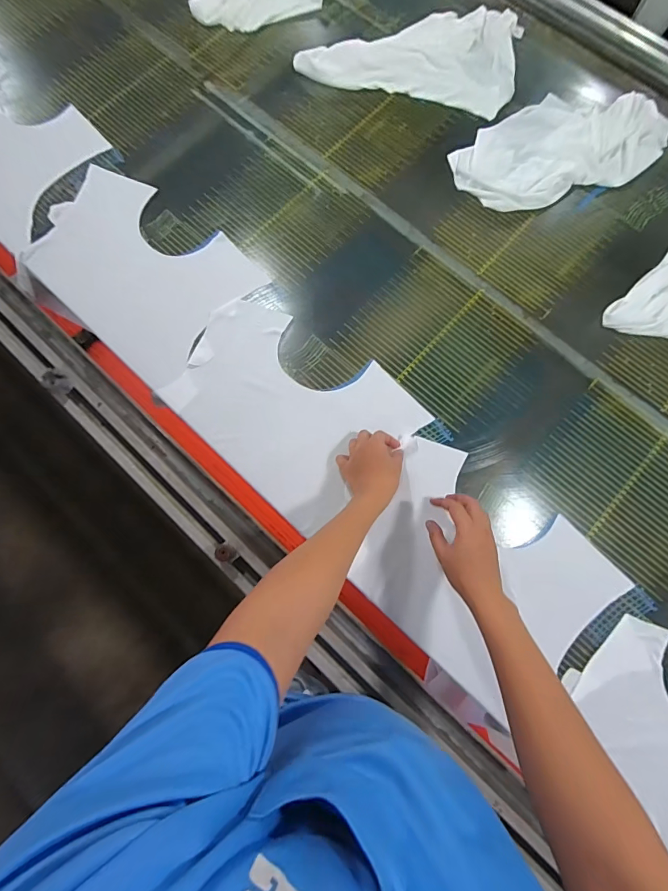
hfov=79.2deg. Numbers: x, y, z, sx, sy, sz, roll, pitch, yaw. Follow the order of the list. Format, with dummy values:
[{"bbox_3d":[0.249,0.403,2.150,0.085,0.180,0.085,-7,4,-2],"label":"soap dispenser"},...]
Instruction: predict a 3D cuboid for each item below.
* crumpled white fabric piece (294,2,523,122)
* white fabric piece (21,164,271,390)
[{"bbox_3d":[0.170,-0.850,0.851,0.434,0.039,0.268,14,78,5],"label":"crumpled white fabric piece"},{"bbox_3d":[-0.379,-0.340,0.764,0.428,0.027,0.291,37,76,7],"label":"white fabric piece"}]

